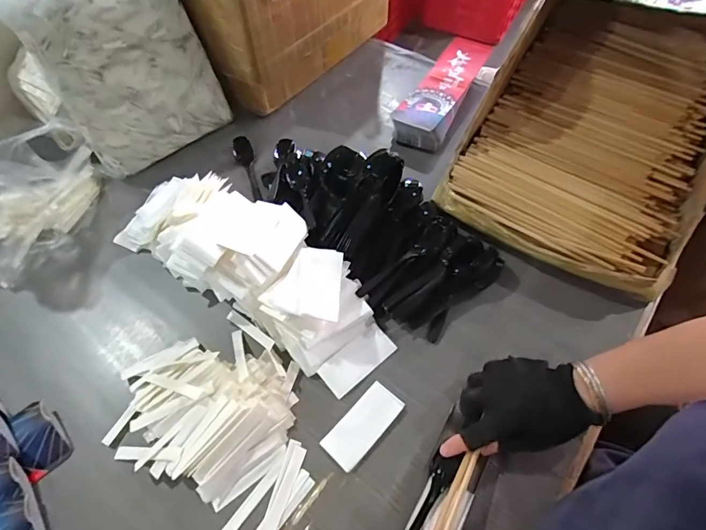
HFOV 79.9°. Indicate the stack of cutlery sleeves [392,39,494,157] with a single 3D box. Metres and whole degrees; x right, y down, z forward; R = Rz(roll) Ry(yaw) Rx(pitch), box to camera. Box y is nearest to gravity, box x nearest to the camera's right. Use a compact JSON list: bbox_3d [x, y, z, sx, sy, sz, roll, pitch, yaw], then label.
[{"bbox_3d":[0.163,-0.319,0.771,0.095,0.047,0.286,23,61,15],"label":"stack of cutlery sleeves"}]

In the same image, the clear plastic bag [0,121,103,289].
[{"bbox_3d":[-0.494,-0.122,0.562,0.151,0.216,0.234,27,62,17],"label":"clear plastic bag"}]

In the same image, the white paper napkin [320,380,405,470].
[{"bbox_3d":[0.012,0.179,0.475,0.045,0.004,0.096,39,66,22],"label":"white paper napkin"}]

